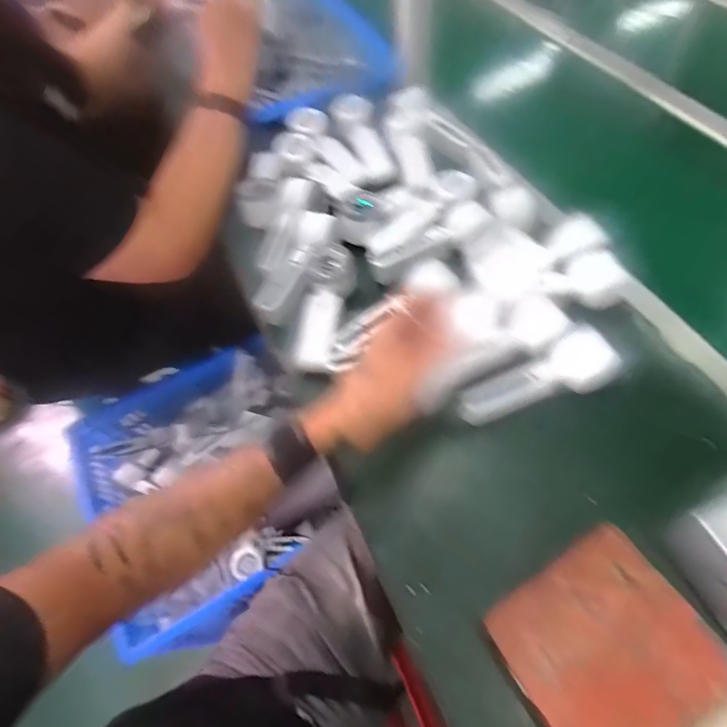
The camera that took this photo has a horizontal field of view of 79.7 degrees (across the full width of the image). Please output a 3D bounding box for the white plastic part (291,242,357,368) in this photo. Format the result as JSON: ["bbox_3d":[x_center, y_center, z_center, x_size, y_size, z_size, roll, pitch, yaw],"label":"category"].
[{"bbox_3d":[-0.047,-0.074,0.529,0.051,0.025,0.161,10,74,10],"label":"white plastic part"}]

